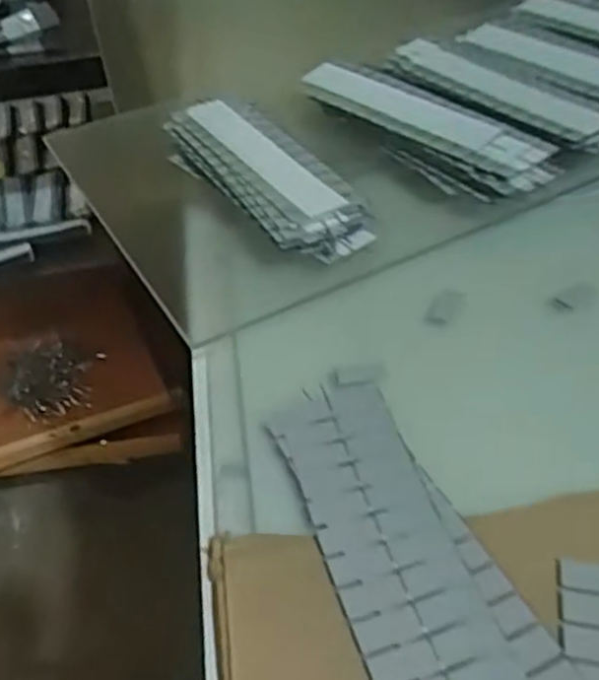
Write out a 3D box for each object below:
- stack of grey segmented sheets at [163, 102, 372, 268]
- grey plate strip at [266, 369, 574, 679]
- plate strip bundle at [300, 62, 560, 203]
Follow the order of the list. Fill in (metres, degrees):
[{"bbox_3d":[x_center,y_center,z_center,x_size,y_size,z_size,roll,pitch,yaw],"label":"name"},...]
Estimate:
[{"bbox_3d":[-0.021,-0.085,0.376,0.050,0.020,0.145,-22,46,-19],"label":"stack of grey segmented sheets"},{"bbox_3d":[0.030,0.058,0.239,0.049,0.004,0.134,-15,44,-12],"label":"grey plate strip"},{"bbox_3d":[0.062,-0.116,0.399,0.047,0.020,0.156,-27,48,-23],"label":"plate strip bundle"}]

